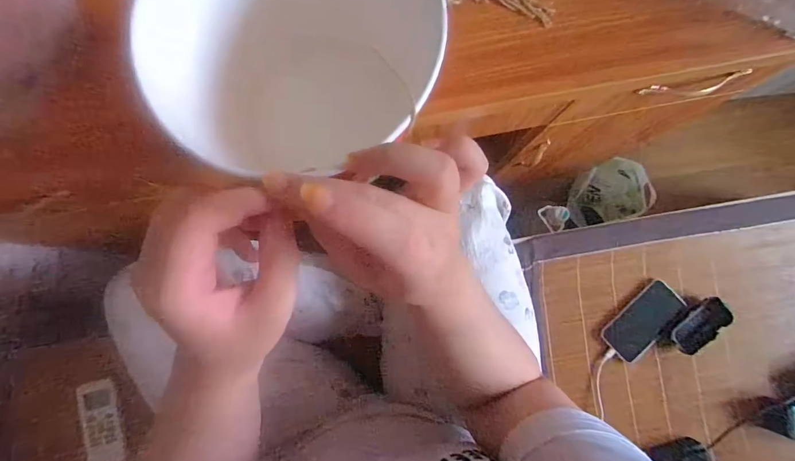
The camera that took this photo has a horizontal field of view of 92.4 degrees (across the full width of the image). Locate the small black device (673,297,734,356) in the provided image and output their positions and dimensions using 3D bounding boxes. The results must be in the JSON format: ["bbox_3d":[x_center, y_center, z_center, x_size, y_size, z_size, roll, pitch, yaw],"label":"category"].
[{"bbox_3d":[0.514,0.164,0.643,0.101,0.020,0.056,-43,87,-6],"label":"small black device"}]

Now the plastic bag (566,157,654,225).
[{"bbox_3d":[0.526,-0.095,0.964,0.159,0.114,0.151,-10,84,-3],"label":"plastic bag"}]

